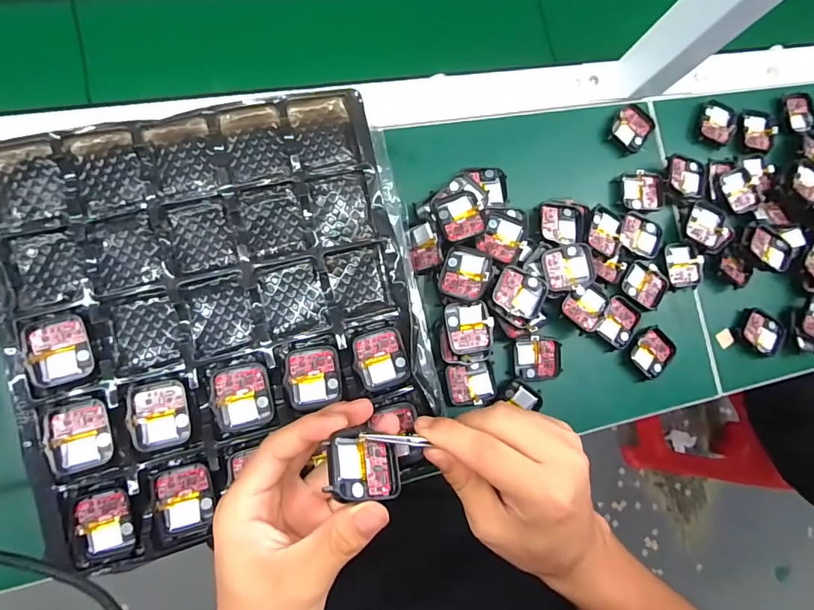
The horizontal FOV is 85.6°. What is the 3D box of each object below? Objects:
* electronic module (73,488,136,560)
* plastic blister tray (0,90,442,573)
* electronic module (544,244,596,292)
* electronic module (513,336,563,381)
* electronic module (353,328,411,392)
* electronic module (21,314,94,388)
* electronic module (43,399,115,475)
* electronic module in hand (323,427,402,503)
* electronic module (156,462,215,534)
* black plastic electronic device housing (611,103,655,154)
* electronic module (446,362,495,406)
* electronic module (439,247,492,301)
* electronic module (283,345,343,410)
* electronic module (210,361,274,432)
[{"bbox_3d":[-0.190,0.138,0.278,0.033,0.008,0.039,-12,86,-11],"label":"electronic module"},{"bbox_3d":[-0.122,0.000,0.302,0.257,0.018,0.268,-17,88,-9],"label":"plastic blister tray"},{"bbox_3d":[0.139,-0.033,0.381,0.042,0.012,0.037,-12,88,4],"label":"electronic module"},{"bbox_3d":[0.114,0.047,0.384,0.041,0.009,0.038,2,84,-10],"label":"electronic module"},{"bbox_3d":[-0.019,0.040,0.319,0.037,0.005,0.042,-15,87,-11],"label":"electronic module"},{"bbox_3d":[-0.220,0.029,0.279,0.036,0.007,0.043,-16,87,-11],"label":"electronic module"},{"bbox_3d":[-0.206,0.083,0.277,0.038,0.005,0.041,-16,87,-11],"label":"electronic module"},{"bbox_3d":[-0.022,0.086,0.238,0.045,0.005,0.037,21,46,-35],"label":"electronic module in hand"},{"bbox_3d":[-0.144,0.127,0.287,0.033,0.008,0.042,-11,86,-11],"label":"electronic module"},{"bbox_3d":[0.218,-0.171,0.425,0.038,0.006,0.046,34,79,-5],"label":"black plastic electronic device housing"},{"bbox_3d":[0.053,0.066,0.370,0.038,0.008,0.034,-6,85,-11],"label":"electronic module"},{"bbox_3d":[0.046,-0.025,0.353,0.038,0.007,0.040,18,83,14],"label":"electronic module"},{"bbox_3d":[-0.065,0.050,0.305,0.036,0.005,0.041,-6,85,-11],"label":"electronic module"},{"bbox_3d":[-0.110,0.061,0.292,0.036,0.006,0.042,-12,86,-11],"label":"electronic module"}]

